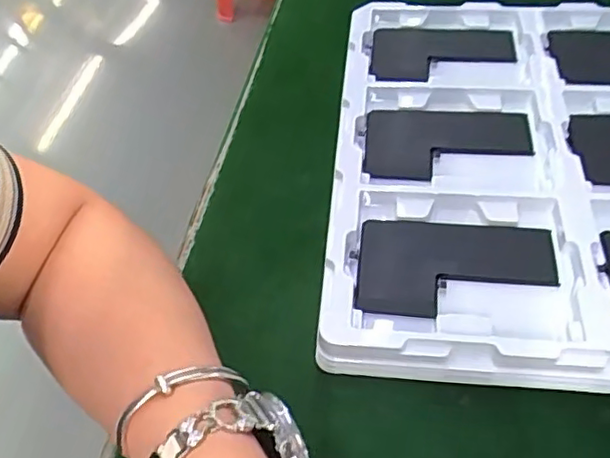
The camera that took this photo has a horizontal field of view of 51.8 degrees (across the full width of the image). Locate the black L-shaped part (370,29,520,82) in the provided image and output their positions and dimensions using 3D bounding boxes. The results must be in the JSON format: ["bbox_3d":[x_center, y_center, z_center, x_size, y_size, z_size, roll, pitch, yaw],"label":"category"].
[{"bbox_3d":[0.102,-0.128,0.467,0.103,0.017,0.077,3,52,6],"label":"black L-shaped part"}]

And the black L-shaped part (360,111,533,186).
[{"bbox_3d":[0.091,-0.055,0.407,0.105,0.007,0.068,3,52,7],"label":"black L-shaped part"}]

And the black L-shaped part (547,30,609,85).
[{"bbox_3d":[0.229,-0.126,0.453,0.106,0.009,0.067,-4,52,1],"label":"black L-shaped part"}]

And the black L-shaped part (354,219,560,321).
[{"bbox_3d":[0.082,0.022,0.345,0.105,0.008,0.064,5,53,8],"label":"black L-shaped part"}]

